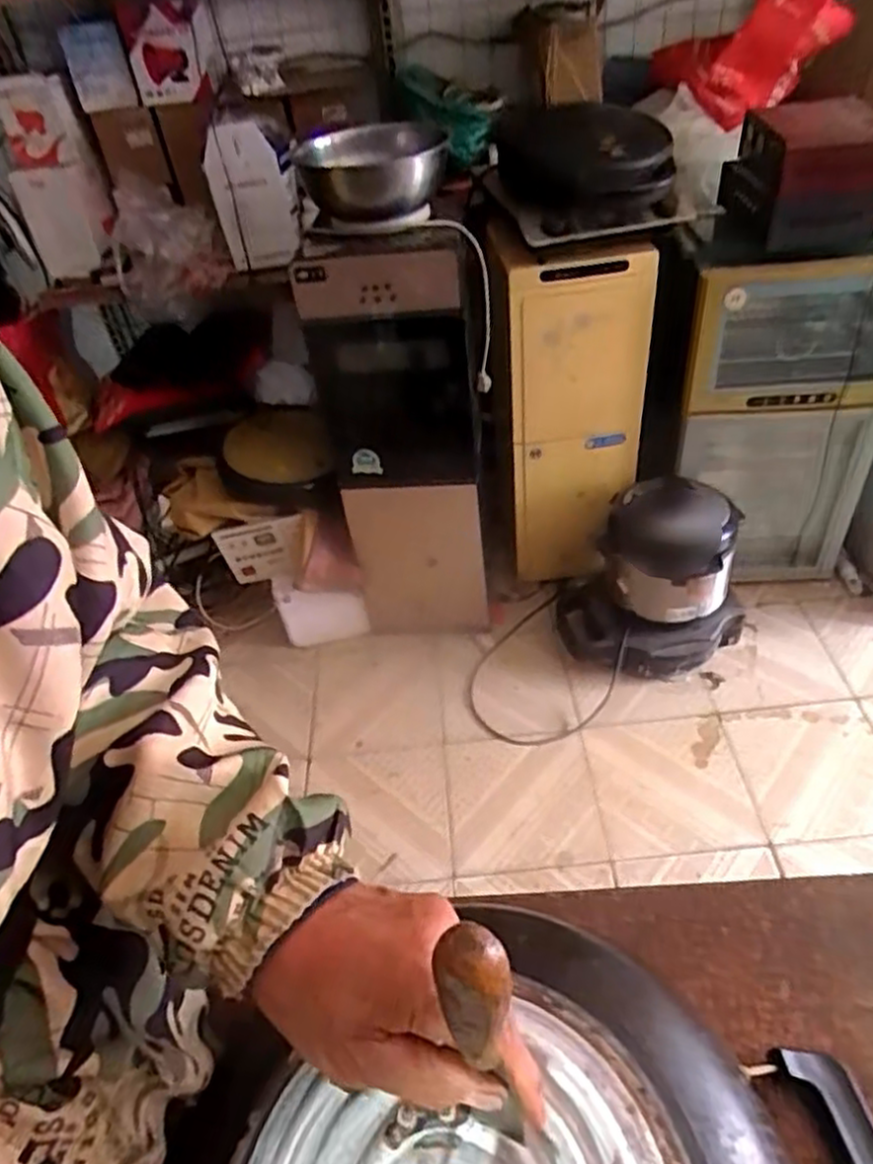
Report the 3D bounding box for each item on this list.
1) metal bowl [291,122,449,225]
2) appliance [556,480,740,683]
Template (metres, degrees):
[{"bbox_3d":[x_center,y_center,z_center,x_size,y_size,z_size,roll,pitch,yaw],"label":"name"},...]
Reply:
[{"bbox_3d":[-0.107,-0.674,1.210,0.230,0.104,0.247,-4,43,4],"label":"metal bowl"},{"bbox_3d":[0.473,-0.012,1.650,0.324,0.403,0.358,-36,50,-28],"label":"appliance"}]

